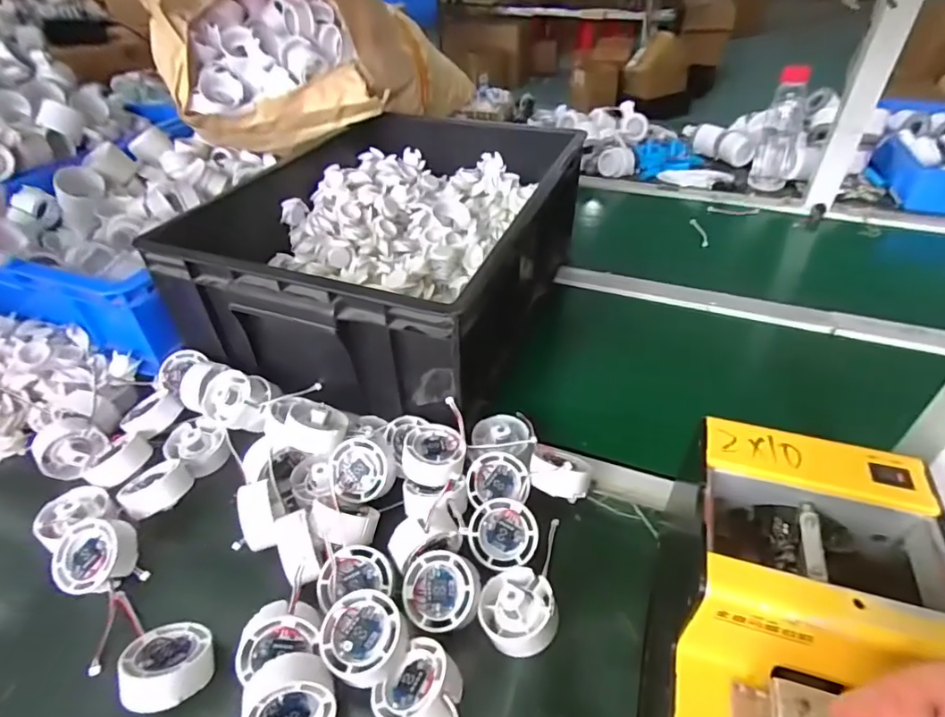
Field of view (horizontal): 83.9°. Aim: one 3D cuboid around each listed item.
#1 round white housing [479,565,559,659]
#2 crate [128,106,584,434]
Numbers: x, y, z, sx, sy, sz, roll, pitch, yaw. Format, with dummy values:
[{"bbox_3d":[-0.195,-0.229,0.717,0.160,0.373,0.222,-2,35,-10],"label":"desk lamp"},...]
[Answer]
[{"bbox_3d":[0.033,0.177,0.377,0.052,0.021,0.057,-1,41,1],"label":"round white housing"},{"bbox_3d":[-0.088,-0.155,0.661,0.355,0.144,0.467,14,43,18],"label":"crate"}]

